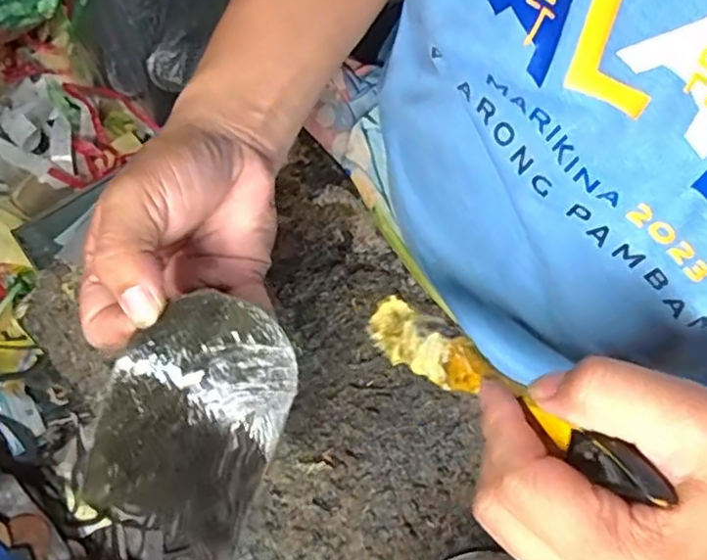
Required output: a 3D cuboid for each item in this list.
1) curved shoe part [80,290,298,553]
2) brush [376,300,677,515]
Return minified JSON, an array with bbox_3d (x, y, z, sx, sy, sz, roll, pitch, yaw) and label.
[{"bbox_3d":[-0.074,0.067,0.276,0.076,0.019,0.114,23,98,-1],"label":"curved shoe part"},{"bbox_3d":[0.055,0.044,0.264,0.023,0.162,0.020,-45,124,-10],"label":"brush"}]

